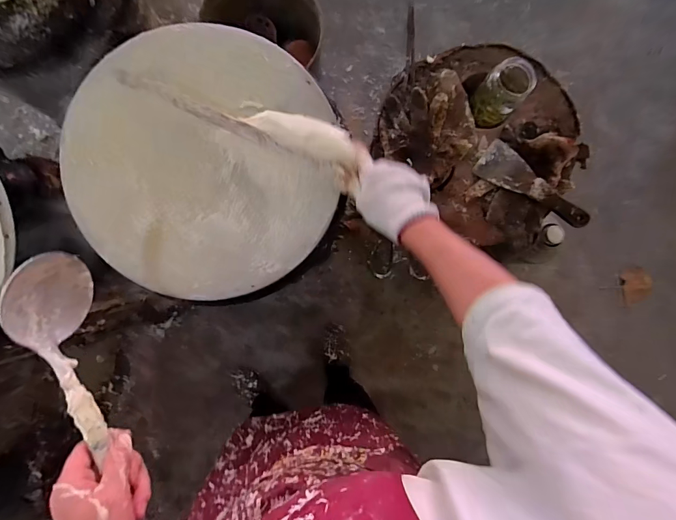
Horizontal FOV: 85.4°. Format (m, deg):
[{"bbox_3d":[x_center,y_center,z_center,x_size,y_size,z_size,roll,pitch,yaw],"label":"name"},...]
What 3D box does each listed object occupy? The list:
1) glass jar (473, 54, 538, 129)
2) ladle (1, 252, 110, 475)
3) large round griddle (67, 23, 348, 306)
[{"bbox_3d":[0.301,-0.306,0.670,0.095,0.094,0.083,-40,93,-4],"label":"glass jar"},{"bbox_3d":[-0.239,0.143,0.358,0.060,0.081,0.318,-27,80,-4],"label":"ladle"},{"bbox_3d":[-0.192,-0.140,0.522,0.365,0.049,0.377,0,90,-5],"label":"large round griddle"}]

